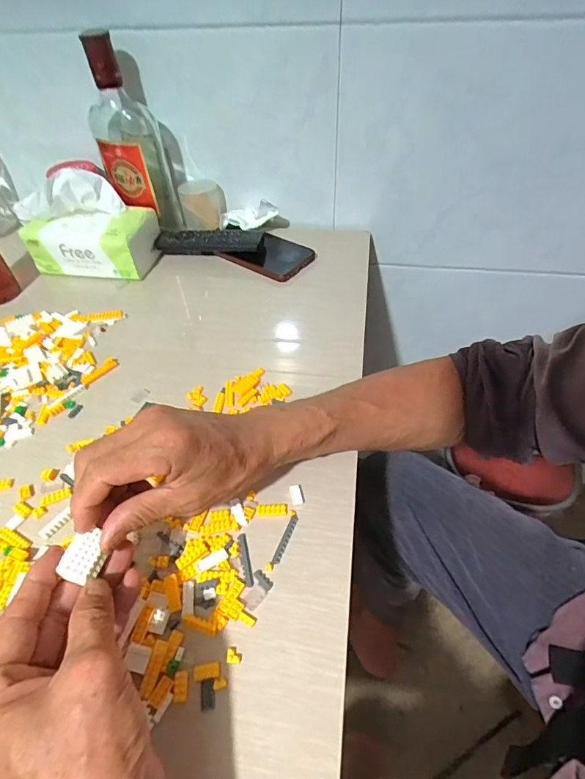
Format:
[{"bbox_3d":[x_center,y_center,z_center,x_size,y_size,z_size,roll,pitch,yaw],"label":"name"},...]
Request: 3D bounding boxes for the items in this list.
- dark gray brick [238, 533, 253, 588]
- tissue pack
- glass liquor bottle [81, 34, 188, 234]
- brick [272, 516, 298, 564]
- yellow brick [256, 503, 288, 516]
[{"bbox_3d":[-0.036,0.128,0.326,0.007,0.004,0.040,-13,50,-7],"label":"dark gray brick"},{"bbox_3d":[-0.273,-0.219,0.576,0.160,0.108,0.075,6,50,10],"label":"tissue pack"},{"bbox_3d":[-0.214,-0.321,0.574,0.083,0.231,0.070,-16,50,-9],"label":"glass liquor bottle"},{"bbox_3d":[-0.005,0.116,0.336,0.006,0.004,0.040,17,53,18],"label":"brick"},{"bbox_3d":[-0.017,0.098,0.351,0.025,0.004,0.009,-6,49,-1],"label":"yellow brick"}]

